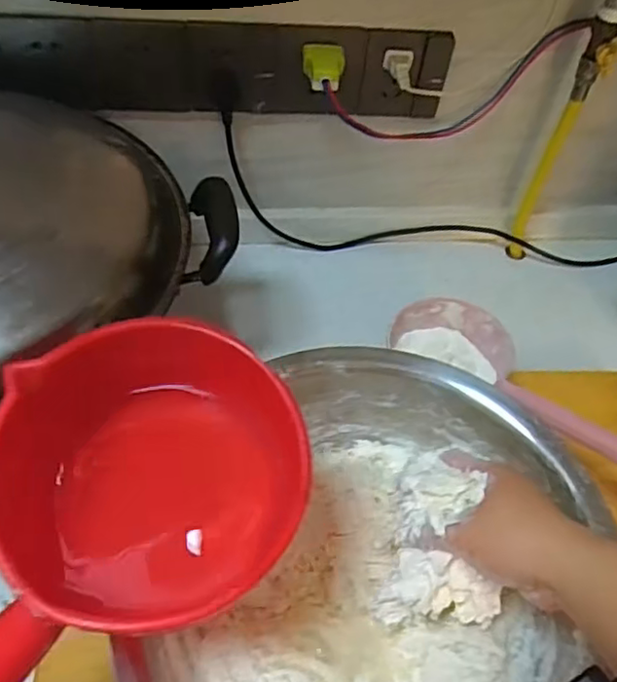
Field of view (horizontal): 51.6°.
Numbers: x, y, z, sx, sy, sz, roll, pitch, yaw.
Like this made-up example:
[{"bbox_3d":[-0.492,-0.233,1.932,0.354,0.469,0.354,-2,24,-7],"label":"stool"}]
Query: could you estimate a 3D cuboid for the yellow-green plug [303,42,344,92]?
[{"bbox_3d":[0.014,-0.264,0.611,0.038,0.024,0.056,5,51,-1],"label":"yellow-green plug"}]

